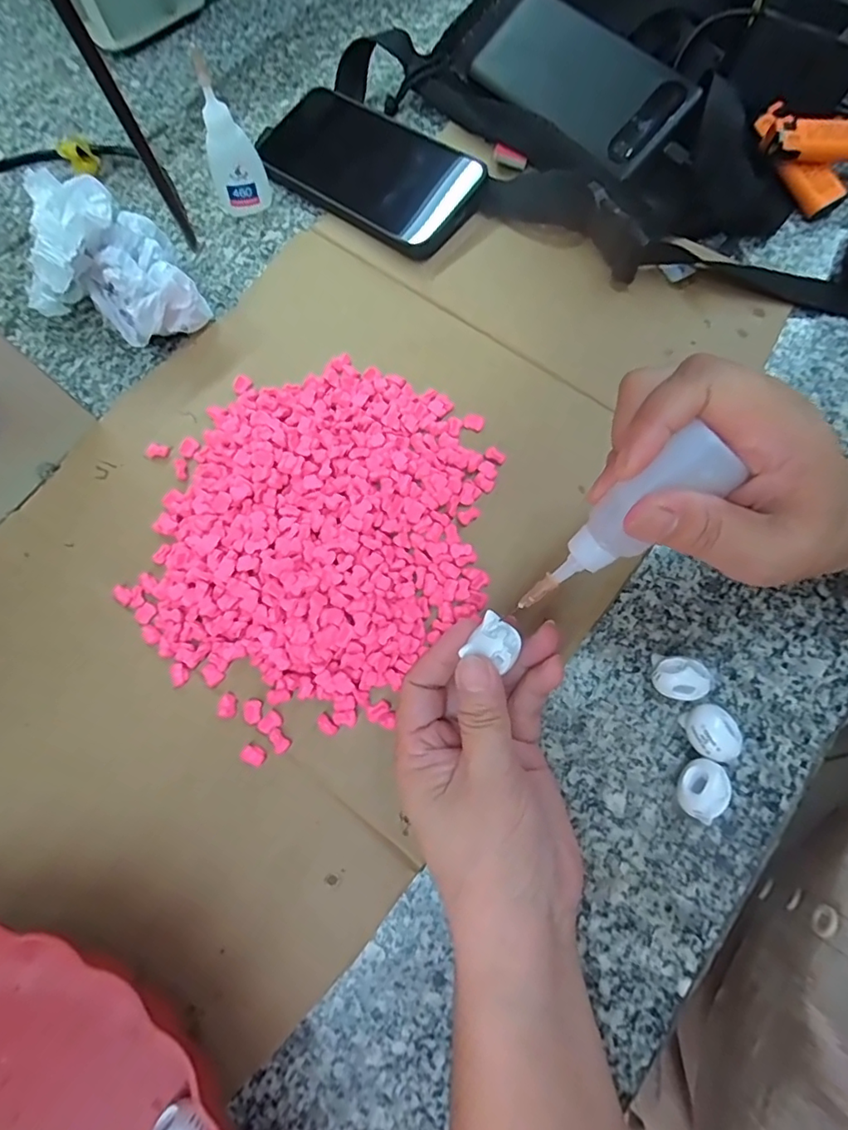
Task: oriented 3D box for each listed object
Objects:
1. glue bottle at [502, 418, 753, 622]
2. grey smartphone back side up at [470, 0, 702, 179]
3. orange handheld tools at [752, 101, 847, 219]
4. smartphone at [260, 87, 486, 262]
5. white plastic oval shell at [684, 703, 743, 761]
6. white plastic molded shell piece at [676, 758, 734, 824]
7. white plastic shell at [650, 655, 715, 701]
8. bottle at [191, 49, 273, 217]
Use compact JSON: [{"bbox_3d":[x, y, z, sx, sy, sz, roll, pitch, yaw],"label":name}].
[{"bbox_3d":[0.069,-0.010,0.197,0.020,0.095,0.021,-16,66,-50],"label":"glue bottle"},{"bbox_3d":[0.104,-0.335,0.363,0.070,0.009,0.155,-44,75,10],"label":"grey smartphone back side up"},{"bbox_3d":[0.257,-0.268,0.349,0.088,0.038,0.051,31,76,11],"label":"orange handheld tools"},{"bbox_3d":[-0.039,-0.276,0.369,0.164,0.011,0.084,35,82,13],"label":"smartphone"},{"bbox_3d":[0.137,0.079,0.254,0.023,0.020,0.023,42,78,13],"label":"white plastic oval shell"},{"bbox_3d":[0.127,0.104,0.247,0.025,0.019,0.020,-38,75,-10],"label":"white plastic molded shell piece"},{"bbox_3d":[0.124,0.056,0.261,0.024,0.022,0.019,24,75,9],"label":"white plastic shell"},{"bbox_3d":[-0.127,-0.273,0.343,0.036,0.085,0.022,-17,73,-4],"label":"bottle"}]

